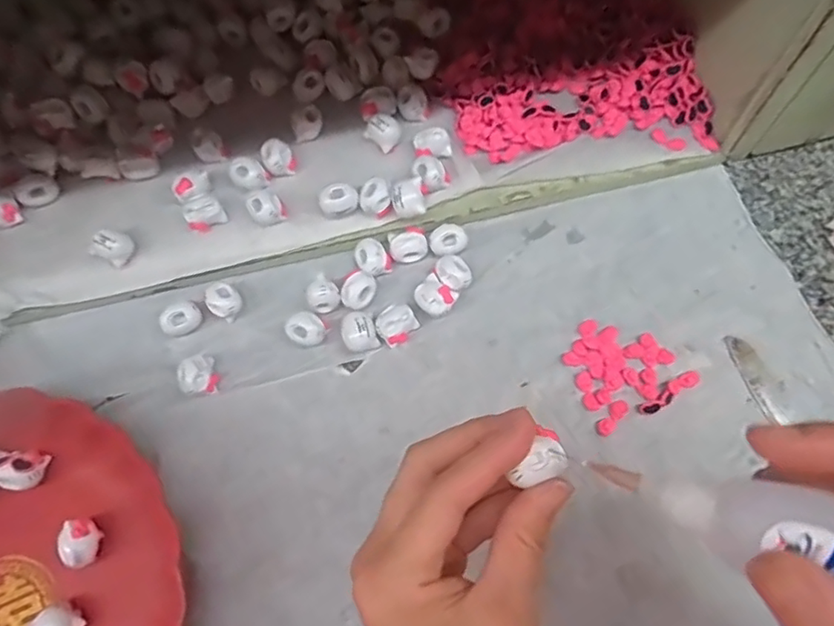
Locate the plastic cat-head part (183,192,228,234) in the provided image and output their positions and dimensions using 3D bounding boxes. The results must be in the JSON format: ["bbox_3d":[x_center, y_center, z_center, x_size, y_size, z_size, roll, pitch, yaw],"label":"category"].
[{"bbox_3d":[-0.143,-0.067,0.376,0.025,0.017,0.016,-25,70,-7],"label":"plastic cat-head part"}]

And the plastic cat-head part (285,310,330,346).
[{"bbox_3d":[-0.071,0.011,0.361,0.023,0.017,0.021,20,71,10],"label":"plastic cat-head part"}]

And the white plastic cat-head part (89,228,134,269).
[{"bbox_3d":[-0.199,-0.043,0.369,0.019,0.025,0.022,31,74,13],"label":"white plastic cat-head part"}]

